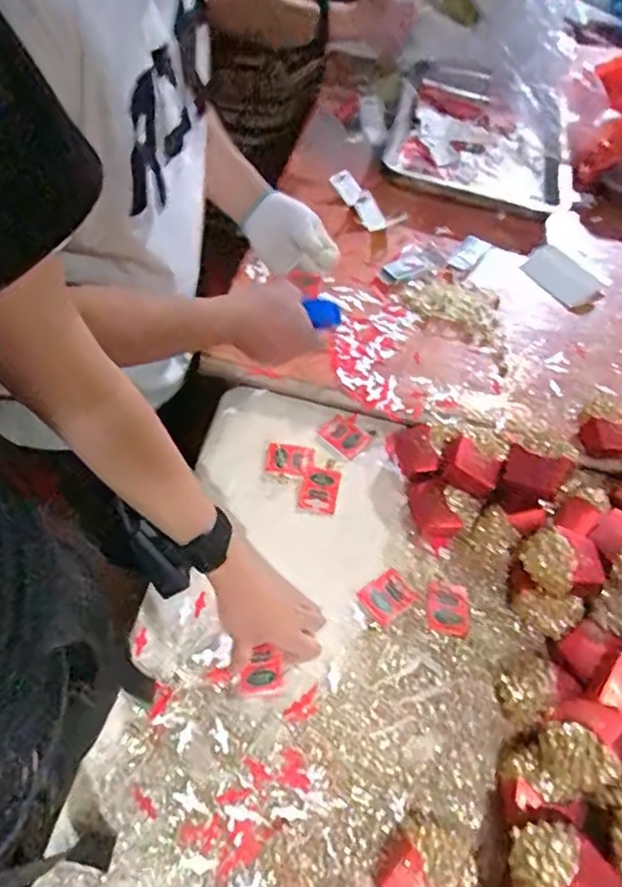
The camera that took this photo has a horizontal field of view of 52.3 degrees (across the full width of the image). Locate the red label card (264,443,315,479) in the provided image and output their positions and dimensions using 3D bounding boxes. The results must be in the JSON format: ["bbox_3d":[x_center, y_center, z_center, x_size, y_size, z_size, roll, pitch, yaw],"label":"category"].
[{"bbox_3d":[-0.027,0.022,0.785,0.057,0.005,0.046,9,57,-4],"label":"red label card"}]

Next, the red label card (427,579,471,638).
[{"bbox_3d":[0.153,0.183,0.700,0.046,0.004,0.061,11,53,0],"label":"red label card"}]

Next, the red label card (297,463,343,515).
[{"bbox_3d":[0.011,0.056,0.771,0.044,0.007,0.062,16,56,-1],"label":"red label card"}]

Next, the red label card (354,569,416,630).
[{"bbox_3d":[0.084,0.171,0.707,0.057,0.004,0.046,-32,69,-29],"label":"red label card"}]

